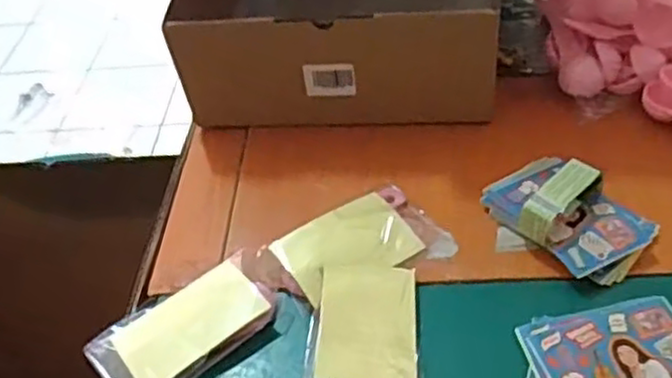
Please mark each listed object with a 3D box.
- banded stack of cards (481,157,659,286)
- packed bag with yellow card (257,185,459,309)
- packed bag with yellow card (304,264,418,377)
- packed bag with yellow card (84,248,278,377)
[{"bbox_3d":[0.155,0.015,0.487,0.076,0.038,0.105,-35,50,-26],"label":"banded stack of cards"},{"bbox_3d":[0.015,0.041,0.494,0.117,0.022,0.072,-28,47,-20],"label":"packed bag with yellow card"},{"bbox_3d":[0.016,0.092,0.436,0.065,0.026,0.110,-1,44,7],"label":"packed bag with yellow card"},{"bbox_3d":[-0.097,0.089,0.464,0.117,0.014,0.073,-32,49,-24],"label":"packed bag with yellow card"}]

